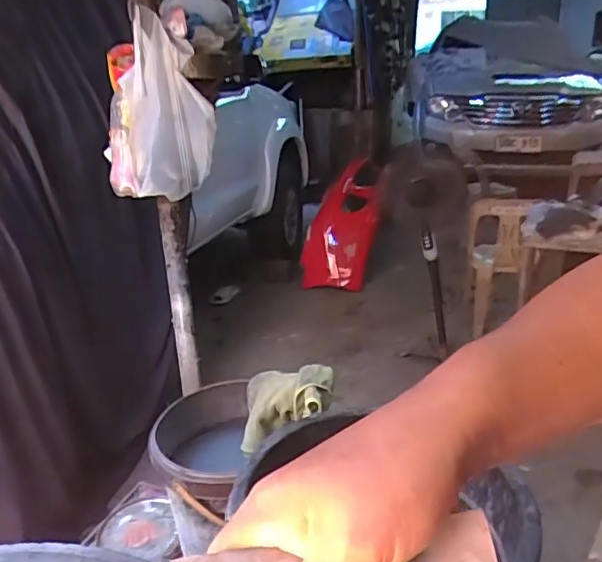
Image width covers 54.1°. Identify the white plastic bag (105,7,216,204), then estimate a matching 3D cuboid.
[{"bbox_3d":[-0.340,-0.400,1.400,0.237,0.379,0.198,-9,21,-20],"label":"white plastic bag"}]

